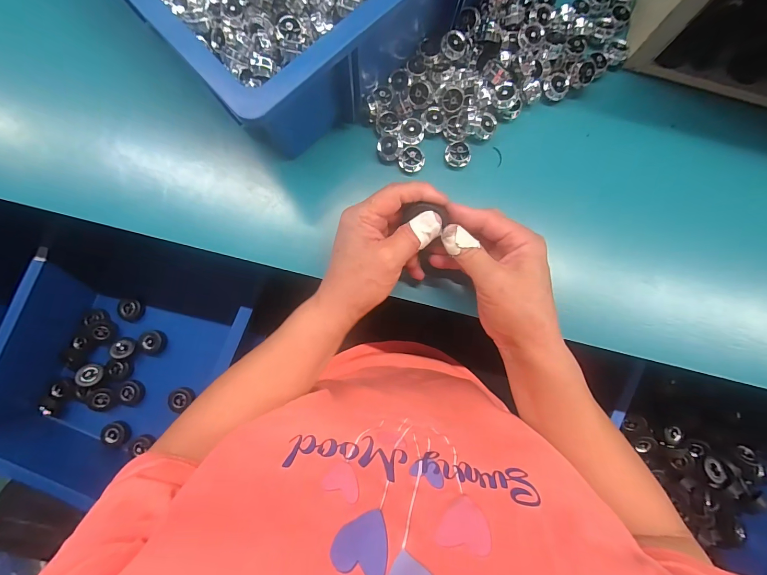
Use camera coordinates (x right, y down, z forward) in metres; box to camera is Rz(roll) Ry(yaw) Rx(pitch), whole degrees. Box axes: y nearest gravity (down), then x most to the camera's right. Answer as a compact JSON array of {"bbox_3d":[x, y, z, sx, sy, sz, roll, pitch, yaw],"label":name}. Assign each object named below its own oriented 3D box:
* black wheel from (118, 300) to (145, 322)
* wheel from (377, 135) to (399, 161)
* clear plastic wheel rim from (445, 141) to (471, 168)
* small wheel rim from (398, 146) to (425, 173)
[{"bbox_3d":[-0.397,0.036,0.547,0.038,0.009,0.035,0,87,-1],"label":"black wheel"},{"bbox_3d":[0.004,-0.135,0.340,0.021,0.016,0.021,0,87,-1],"label":"wheel"},{"bbox_3d":[0.074,-0.132,0.343,0.024,0.012,0.025,3,87,-1],"label":"clear plastic wheel rim"},{"bbox_3d":[0.029,-0.126,0.342,0.023,0.012,0.024,0,87,-1],"label":"small wheel rim"}]

